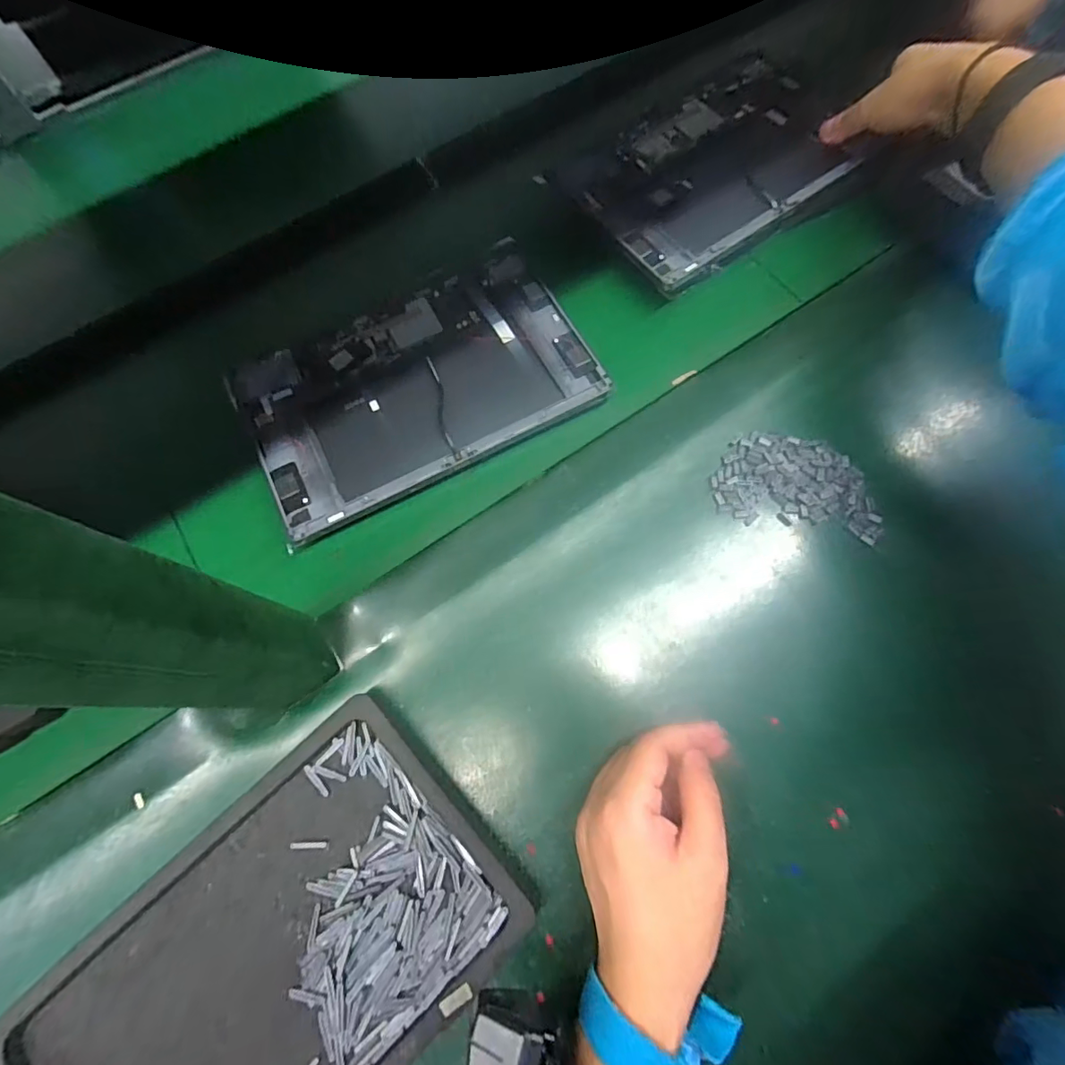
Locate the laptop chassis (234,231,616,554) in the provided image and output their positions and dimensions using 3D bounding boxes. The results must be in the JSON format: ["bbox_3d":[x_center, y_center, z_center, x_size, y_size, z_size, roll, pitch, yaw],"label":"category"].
[{"bbox_3d":[-0.087,-0.113,0.388,0.252,0.014,0.159,-27,74,-8],"label":"laptop chassis"}]

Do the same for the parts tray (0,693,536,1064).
[{"bbox_3d":[-0.138,0.231,0.265,0.250,0.020,0.157,-42,77,-11],"label":"parts tray"}]

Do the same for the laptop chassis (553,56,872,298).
[{"bbox_3d":[0.160,-0.325,0.432,0.263,0.023,0.171,-35,76,-10],"label":"laptop chassis"}]

